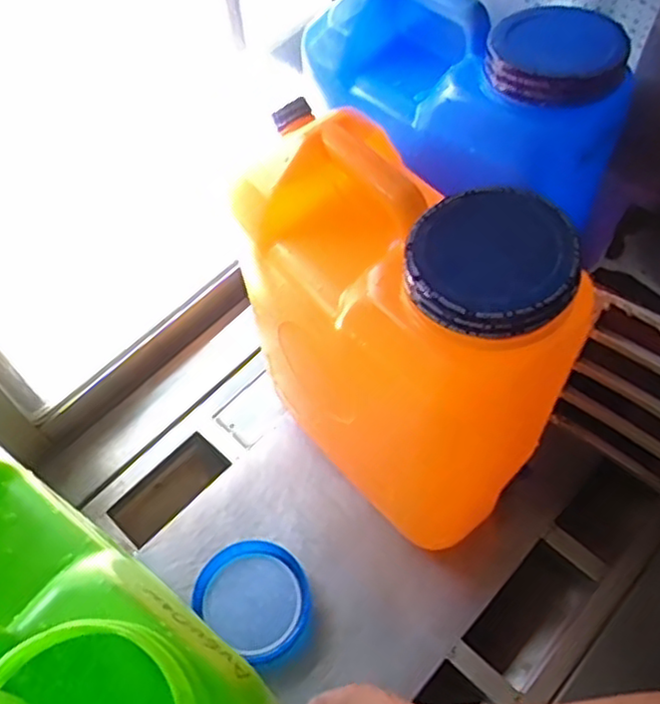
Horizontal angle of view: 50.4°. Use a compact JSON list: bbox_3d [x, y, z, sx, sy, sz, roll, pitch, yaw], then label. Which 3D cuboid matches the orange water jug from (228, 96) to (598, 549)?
[{"bbox_3d":[0.058,-0.017,0.662,0.164,0.370,0.292,-32,61,-17],"label":"orange water jug"}]

